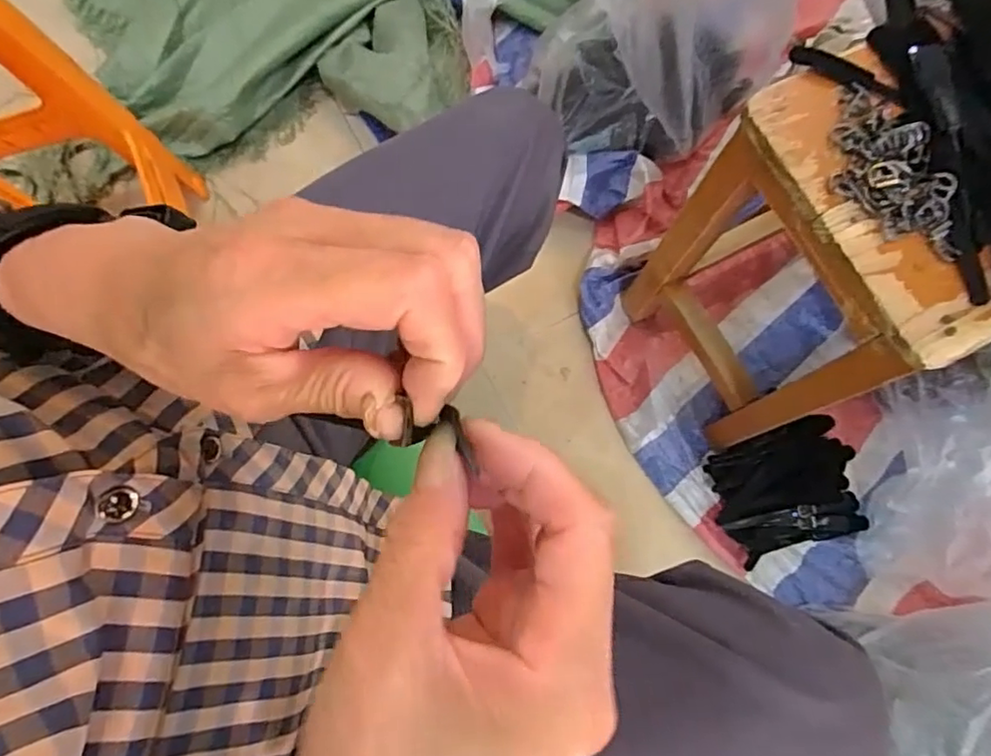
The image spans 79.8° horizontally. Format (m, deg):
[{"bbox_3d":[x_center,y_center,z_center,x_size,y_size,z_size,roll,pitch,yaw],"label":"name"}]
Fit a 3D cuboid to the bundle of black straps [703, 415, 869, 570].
[{"bbox_3d":[0.349,0.132,0.711,0.160,0.048,0.157,-18,78,-6],"label":"bundle of black straps"}]

